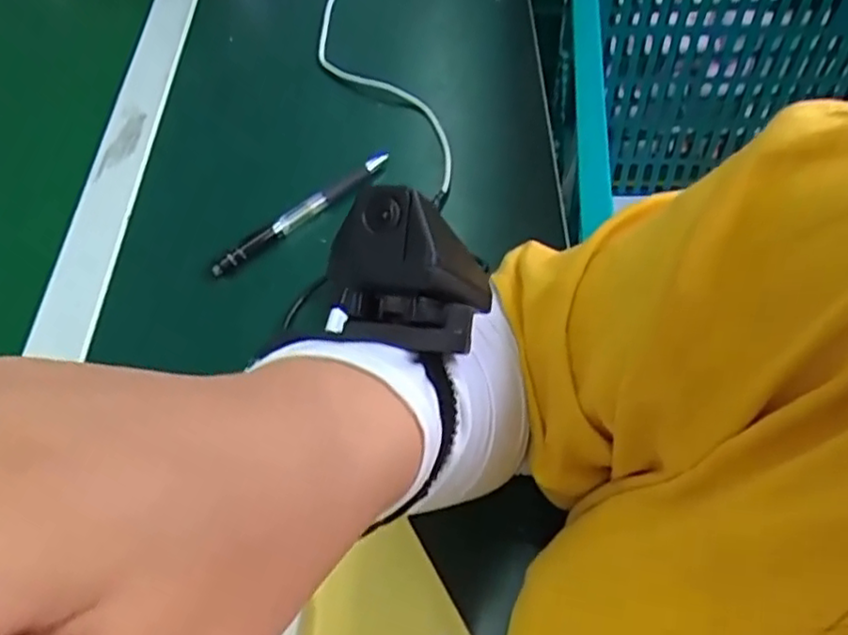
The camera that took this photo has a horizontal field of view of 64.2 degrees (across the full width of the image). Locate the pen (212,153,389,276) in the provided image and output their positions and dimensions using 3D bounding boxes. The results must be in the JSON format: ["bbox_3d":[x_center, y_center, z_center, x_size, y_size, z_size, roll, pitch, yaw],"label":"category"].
[{"bbox_3d":[-0.081,-0.073,0.458,0.143,0.013,0.014,-39,62,-19],"label":"pen"}]

